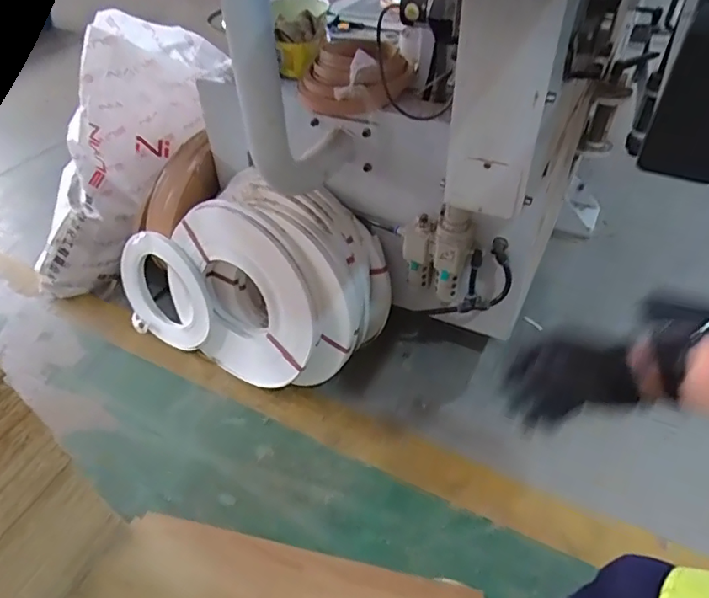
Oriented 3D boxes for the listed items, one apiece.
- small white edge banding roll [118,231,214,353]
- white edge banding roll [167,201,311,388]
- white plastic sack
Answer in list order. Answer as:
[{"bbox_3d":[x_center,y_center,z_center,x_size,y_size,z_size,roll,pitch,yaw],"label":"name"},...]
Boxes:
[{"bbox_3d":[-0.456,-0.019,1.263,0.289,0.271,0.023,26,33,16],"label":"small white edge banding roll"},{"bbox_3d":[-0.243,-0.005,1.101,0.376,0.379,0.038,26,34,21],"label":"white edge banding roll"},{"bbox_3d":[-0.629,-0.319,1.329,0.274,0.761,0.214,9,29,-46],"label":"white plastic sack"}]

